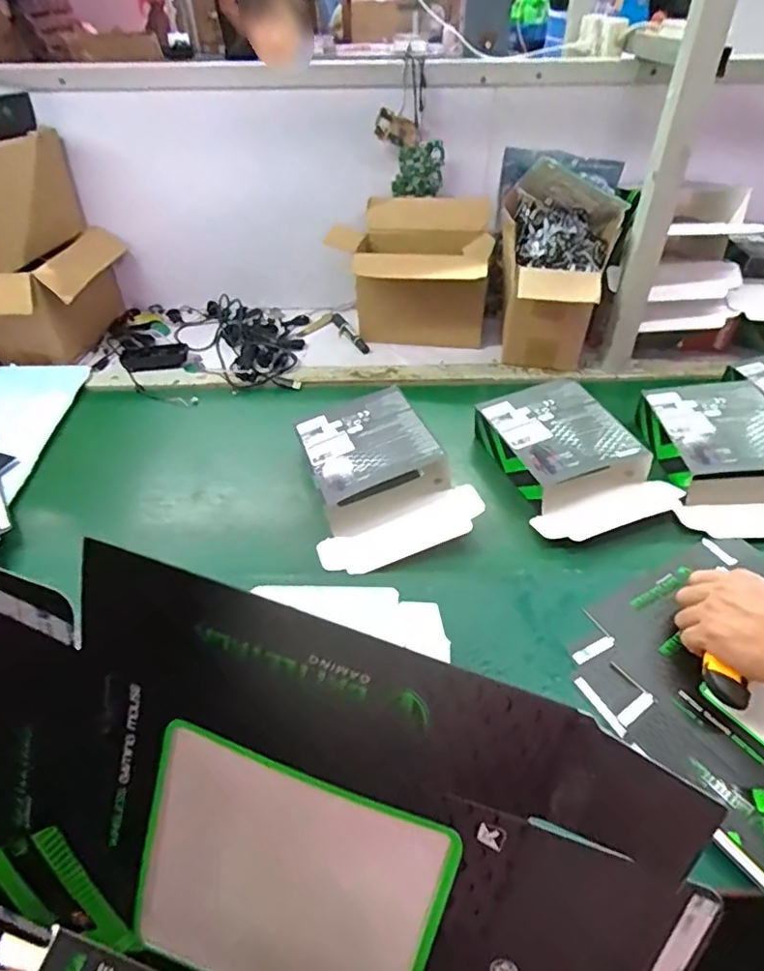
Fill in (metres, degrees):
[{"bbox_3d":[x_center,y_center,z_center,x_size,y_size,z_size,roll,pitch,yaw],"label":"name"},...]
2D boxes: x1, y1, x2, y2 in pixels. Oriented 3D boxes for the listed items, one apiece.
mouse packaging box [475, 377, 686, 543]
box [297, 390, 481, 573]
[{"bbox_3d":[0.241,-0.039,0.752,0.198,0.061,0.250,-16,44,-14],"label":"mouse packaging box"},{"bbox_3d":[-0.001,-0.022,0.718,0.189,0.072,0.243,-14,44,-12],"label":"box"}]

